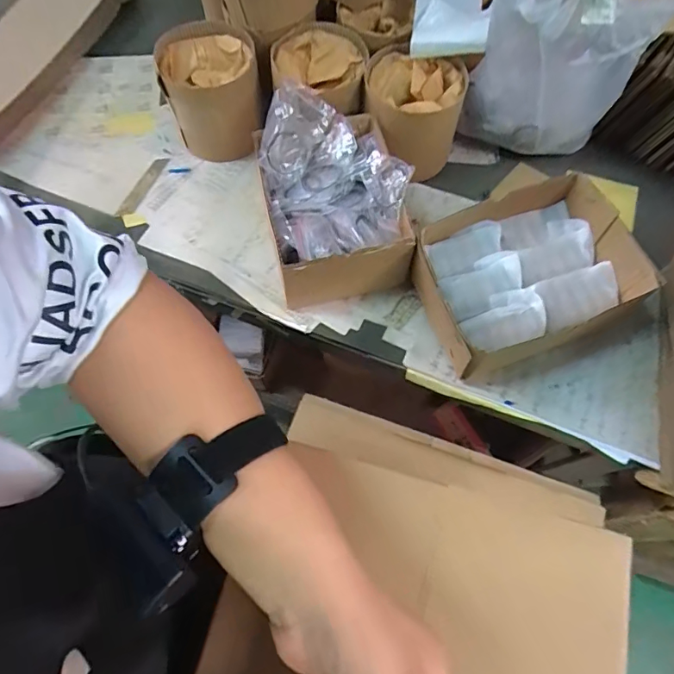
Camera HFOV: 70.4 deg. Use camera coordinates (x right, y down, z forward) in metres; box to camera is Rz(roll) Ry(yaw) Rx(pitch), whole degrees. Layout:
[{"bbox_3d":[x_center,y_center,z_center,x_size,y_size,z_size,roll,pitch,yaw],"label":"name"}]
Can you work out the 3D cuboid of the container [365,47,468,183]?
[{"bbox_3d":[0.090,-0.276,0.599,0.119,0.095,0.120,12,68,4],"label":"container"}]

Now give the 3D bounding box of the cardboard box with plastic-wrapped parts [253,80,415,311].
[{"bbox_3d":[-0.008,-0.165,0.552,0.155,0.115,0.209,-11,68,-6],"label":"cardboard box with plastic-wrapped parts"}]

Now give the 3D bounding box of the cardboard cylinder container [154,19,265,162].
[{"bbox_3d":[-0.160,-0.317,0.633,0.119,0.117,0.120,-16,69,-8],"label":"cardboard cylinder container"}]

